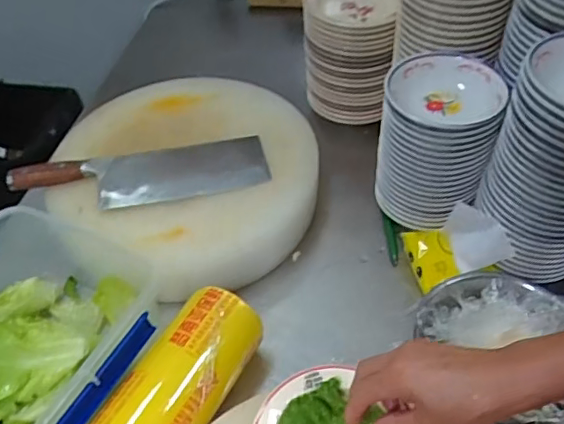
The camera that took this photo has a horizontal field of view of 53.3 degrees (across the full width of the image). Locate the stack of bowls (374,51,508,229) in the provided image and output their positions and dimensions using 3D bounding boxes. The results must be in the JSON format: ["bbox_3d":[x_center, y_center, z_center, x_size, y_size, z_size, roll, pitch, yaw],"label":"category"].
[{"bbox_3d":[0.204,-0.086,0.765,0.138,0.206,0.140,8,49,11],"label":"stack of bowls"}]

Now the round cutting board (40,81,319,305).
[{"bbox_3d":[-0.144,-0.061,0.892,0.407,0.098,0.396,-2,48,2],"label":"round cutting board"}]

